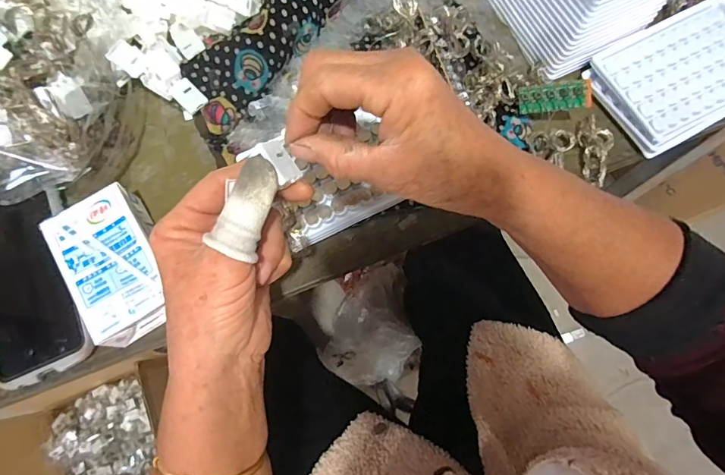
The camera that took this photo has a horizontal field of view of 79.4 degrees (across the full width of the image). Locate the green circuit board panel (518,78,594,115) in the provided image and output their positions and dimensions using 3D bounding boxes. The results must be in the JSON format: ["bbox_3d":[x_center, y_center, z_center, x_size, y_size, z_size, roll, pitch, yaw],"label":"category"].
[{"bbox_3d":[0.159,-0.116,0.361,0.055,0.005,0.022,-1,110,23],"label":"green circuit board panel"}]

